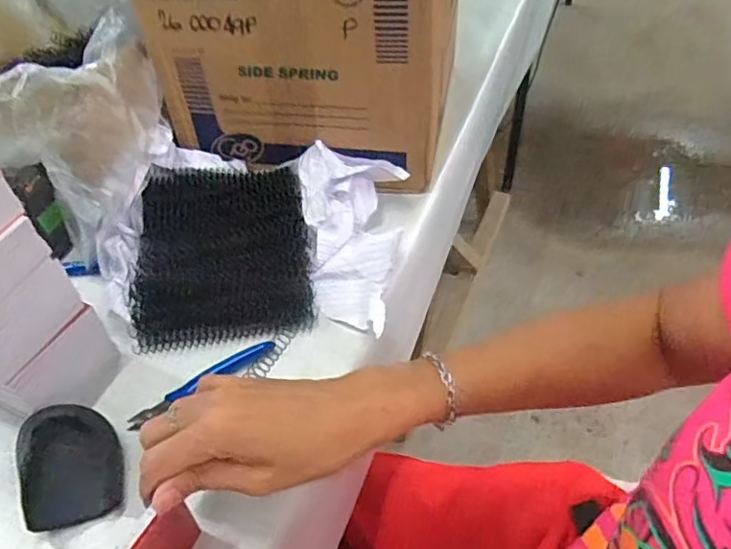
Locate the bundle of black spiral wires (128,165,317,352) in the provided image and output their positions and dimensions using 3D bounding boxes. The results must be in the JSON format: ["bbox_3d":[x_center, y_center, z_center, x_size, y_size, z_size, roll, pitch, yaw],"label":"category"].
[{"bbox_3d":[-0.140,-0.032,0.564,0.161,0.035,0.217,-8,46,-3],"label":"bundle of black spiral wires"}]

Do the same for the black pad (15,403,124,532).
[{"bbox_3d":[-0.213,0.137,0.414,0.059,0.033,0.083,-18,48,-12],"label":"black pad"}]

